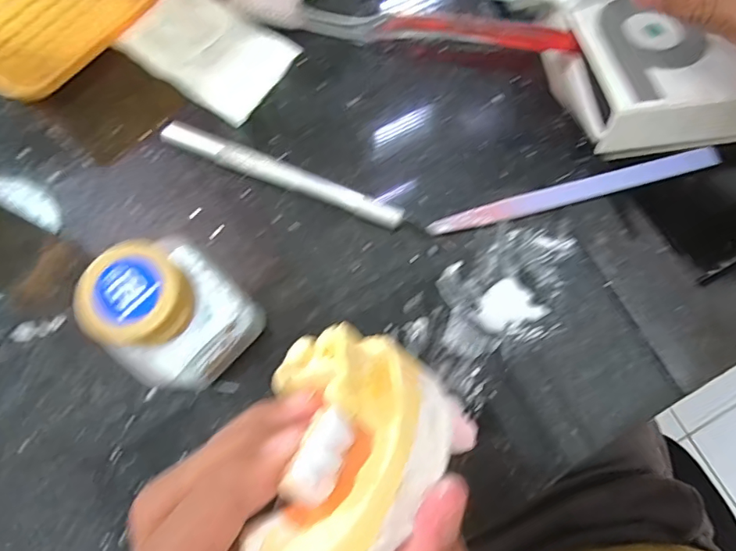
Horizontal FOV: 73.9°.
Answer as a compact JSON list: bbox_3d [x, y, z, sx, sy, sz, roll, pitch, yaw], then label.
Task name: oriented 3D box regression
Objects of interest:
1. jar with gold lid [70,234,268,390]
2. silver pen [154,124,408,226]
[{"bbox_3d":[-0.064,0.016,0.175,0.039,0.074,0.039,-43,81,-10],"label":"jar with gold lid"},{"bbox_3d":[-0.039,-0.045,0.224,0.115,0.008,0.009,22,77,4],"label":"silver pen"}]

